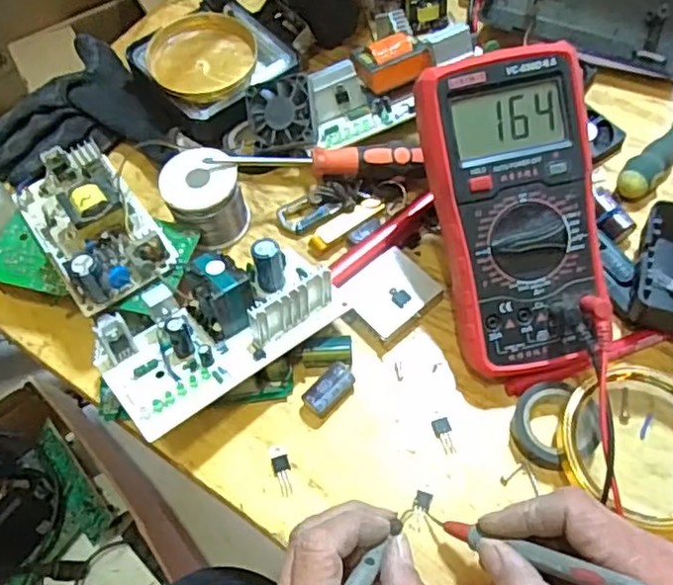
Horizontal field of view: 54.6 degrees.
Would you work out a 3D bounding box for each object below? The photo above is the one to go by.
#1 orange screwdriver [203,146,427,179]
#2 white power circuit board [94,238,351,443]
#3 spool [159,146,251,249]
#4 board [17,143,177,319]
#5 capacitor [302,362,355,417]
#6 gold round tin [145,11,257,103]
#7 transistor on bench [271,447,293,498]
[{"bbox_3d":[-0.012,-0.089,0.455,0.146,0.027,0.016,-6,60,1],"label":"orange screwdriver"},{"bbox_3d":[-0.072,0.015,0.392,0.145,0.044,0.078,-36,64,-15],"label":"white power circuit board"},{"bbox_3d":[-0.093,-0.068,0.463,0.051,0.054,0.048,-2,60,3],"label":"spool"},{"bbox_3d":[-0.166,-0.051,0.433,0.068,0.035,0.120,-34,64,-14],"label":"board"},{"bbox_3d":[-0.003,0.061,0.405,0.034,0.014,0.018,-39,65,-17],"label":"capacitor"},{"bbox_3d":[-0.106,-0.187,0.515,0.082,0.014,0.086,-2,60,3],"label":"gold round tin"},{"bbox_3d":[-0.033,0.108,0.393,0.011,0.004,0.030,-13,60,-3],"label":"transistor on bench"}]

